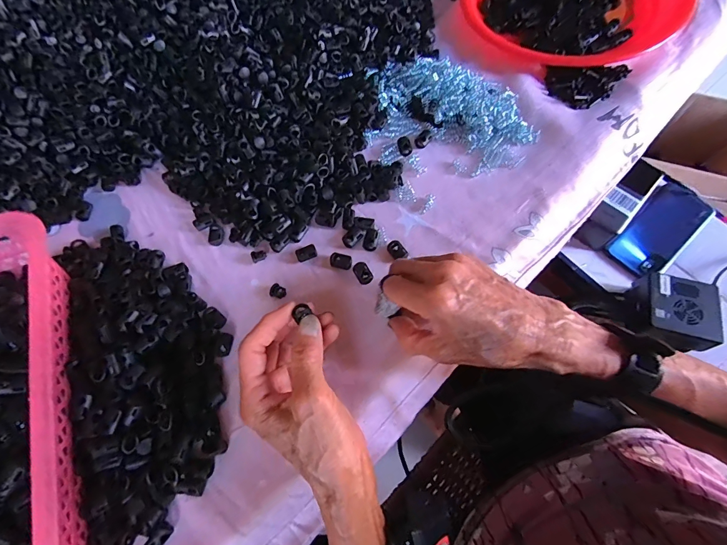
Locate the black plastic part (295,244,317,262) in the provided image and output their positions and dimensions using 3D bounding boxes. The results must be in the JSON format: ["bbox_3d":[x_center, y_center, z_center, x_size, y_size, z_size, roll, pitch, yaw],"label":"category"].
[{"bbox_3d":[-0.055,-0.019,0.356,0.019,0.006,0.013,-25,67,-8],"label":"black plastic part"}]

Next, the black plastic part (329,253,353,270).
[{"bbox_3d":[-0.021,-0.011,0.350,0.021,0.006,0.015,12,67,8],"label":"black plastic part"}]

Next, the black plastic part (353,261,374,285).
[{"bbox_3d":[0.000,0.000,0.345,0.014,0.005,0.022,-25,66,-8],"label":"black plastic part"}]

